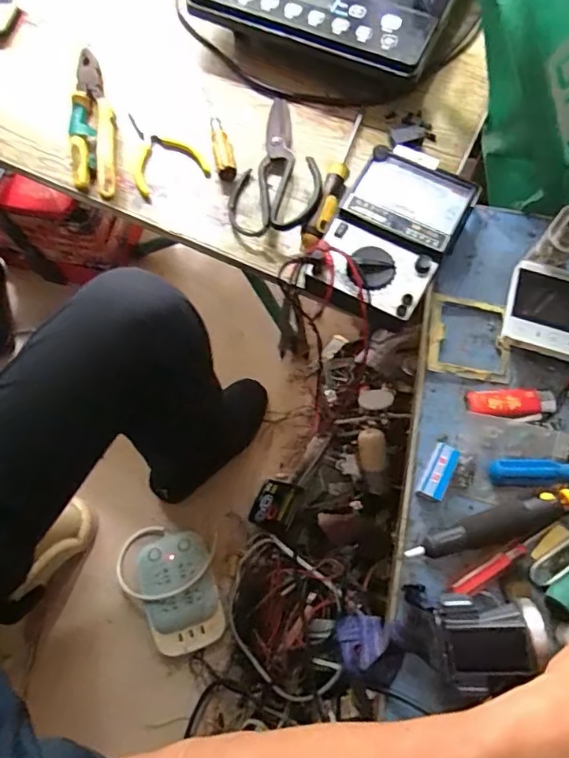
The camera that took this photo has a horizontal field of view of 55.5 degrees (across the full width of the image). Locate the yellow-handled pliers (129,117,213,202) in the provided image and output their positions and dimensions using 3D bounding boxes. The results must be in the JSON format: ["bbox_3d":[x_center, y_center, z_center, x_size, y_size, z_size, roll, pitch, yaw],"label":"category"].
[{"bbox_3d":[-0.139,-0.256,0.597,0.080,0.019,0.111,-26,74,-8],"label":"yellow-handled pliers"}]

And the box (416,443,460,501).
[{"bbox_3d":[0.139,0.085,0.487,0.022,0.016,0.051,27,74,8],"label":"box"}]

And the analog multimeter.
[{"bbox_3d":[0.107,-0.146,0.542,0.118,0.053,0.193,29,75,9],"label":"analog multimeter"}]

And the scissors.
[{"bbox_3d":[-0.011,-0.236,0.578,0.094,0.037,0.186,-1,73,0],"label":"scissors"}]

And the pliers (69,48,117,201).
[{"bbox_3d":[-0.214,-0.282,0.599,0.051,0.031,0.209,-11,73,-3],"label":"pliers"}]

